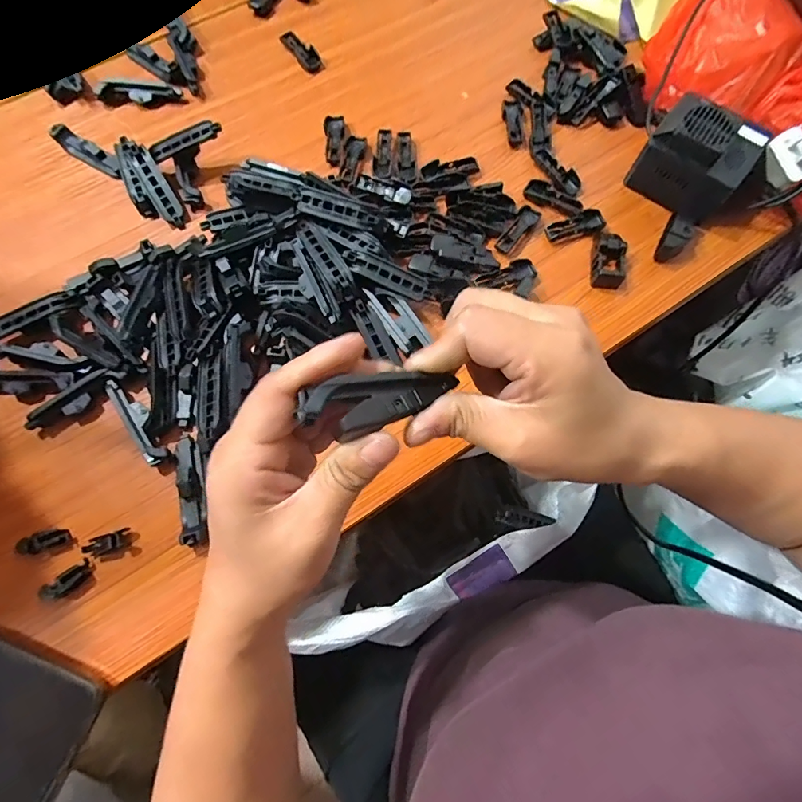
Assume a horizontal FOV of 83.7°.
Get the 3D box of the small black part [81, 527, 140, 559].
[{"bbox_3d":[-0.192,0.093,0.295,0.033,0.007,0.011,-21,73,-7],"label":"small black part"}]

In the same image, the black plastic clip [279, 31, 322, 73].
[{"bbox_3d":[-0.096,-0.338,0.431,0.017,0.011,0.047,-37,76,-11],"label":"black plastic clip"}]

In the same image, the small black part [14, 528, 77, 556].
[{"bbox_3d":[-0.233,0.092,0.295,0.032,0.007,0.014,-6,72,-15],"label":"small black part"}]

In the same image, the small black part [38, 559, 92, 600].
[{"bbox_3d":[-0.213,0.114,0.285,0.028,0.013,0.010,-37,76,-11],"label":"small black part"}]

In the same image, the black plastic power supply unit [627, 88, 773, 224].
[{"bbox_3d":[0.242,-0.198,0.362,0.077,0.059,0.071,39,76,12],"label":"black plastic power supply unit"}]

